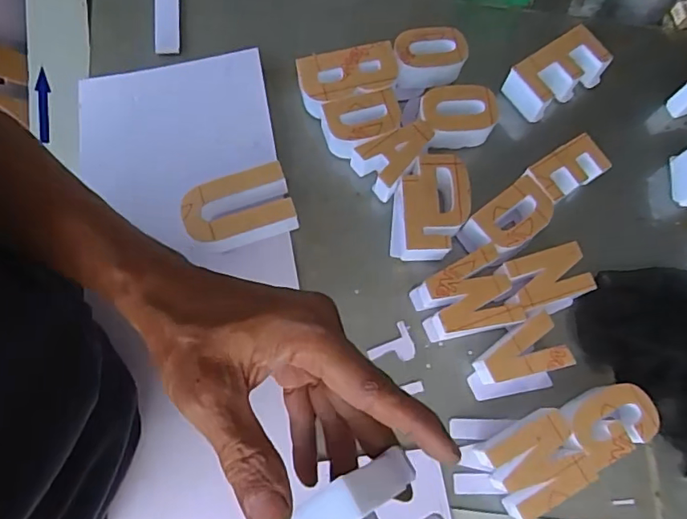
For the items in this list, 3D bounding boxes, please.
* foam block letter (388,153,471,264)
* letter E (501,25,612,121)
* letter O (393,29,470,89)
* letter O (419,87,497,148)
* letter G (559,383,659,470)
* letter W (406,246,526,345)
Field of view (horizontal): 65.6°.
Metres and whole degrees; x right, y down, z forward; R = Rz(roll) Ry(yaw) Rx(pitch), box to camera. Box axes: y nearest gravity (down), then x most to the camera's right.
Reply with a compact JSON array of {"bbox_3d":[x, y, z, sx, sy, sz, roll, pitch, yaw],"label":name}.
[{"bbox_3d":[0.097,-0.052,0.579,0.085,0.048,0.116,5,74,0],"label":"foam block letter"},{"bbox_3d":[0.250,-0.217,0.629,0.112,0.059,0.059,-33,78,-10],"label":"letter E"},{"bbox_3d":[0.099,-0.234,0.630,0.085,0.049,0.060,1,75,-4],"label":"letter O"},{"bbox_3d":[0.129,-0.160,0.613,0.086,0.047,0.063,-8,76,-6],"label":"letter O"},{"bbox_3d":[0.258,0.159,0.526,0.083,0.045,0.057,-24,76,-8],"label":"letter G"},{"bbox_3d":[0.125,0.043,0.555,0.090,0.045,0.079,-20,76,-7],"label":"letter W"}]

